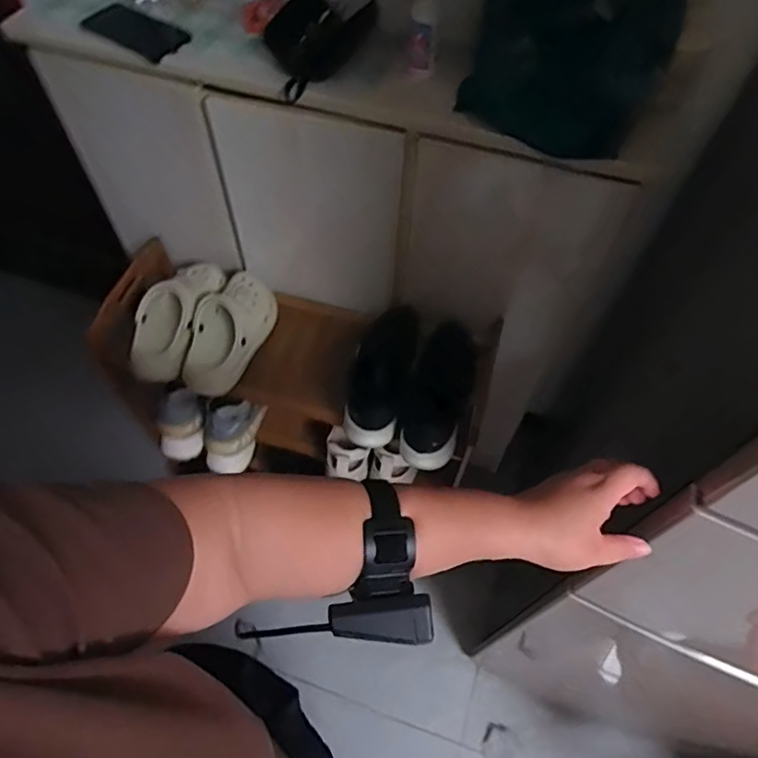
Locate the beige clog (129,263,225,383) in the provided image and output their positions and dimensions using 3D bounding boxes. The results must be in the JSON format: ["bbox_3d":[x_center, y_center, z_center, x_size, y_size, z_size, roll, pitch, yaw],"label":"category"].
[{"bbox_3d":[-0.334,-0.101,0.904,0.085,0.090,0.220,23,81,12],"label":"beige clog"}]

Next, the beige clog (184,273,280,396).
[{"bbox_3d":[-0.246,-0.078,0.923,0.089,0.123,0.194,22,60,12],"label":"beige clog"}]

